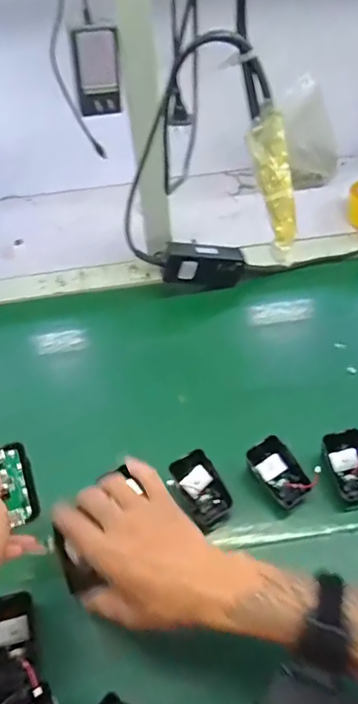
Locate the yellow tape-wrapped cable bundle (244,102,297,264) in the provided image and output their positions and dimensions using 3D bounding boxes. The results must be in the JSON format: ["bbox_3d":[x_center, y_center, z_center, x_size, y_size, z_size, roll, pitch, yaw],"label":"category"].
[{"bbox_3d":[0.047,-0.080,0.241,0.017,0.070,0.008,-20,23,-13],"label":"yellow tape-wrapped cable bundle"}]

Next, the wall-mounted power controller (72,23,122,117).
[{"bbox_3d":[-0.084,-0.293,0.515,0.045,0.079,0.027,-6,50,-1],"label":"wall-mounted power controller"}]

